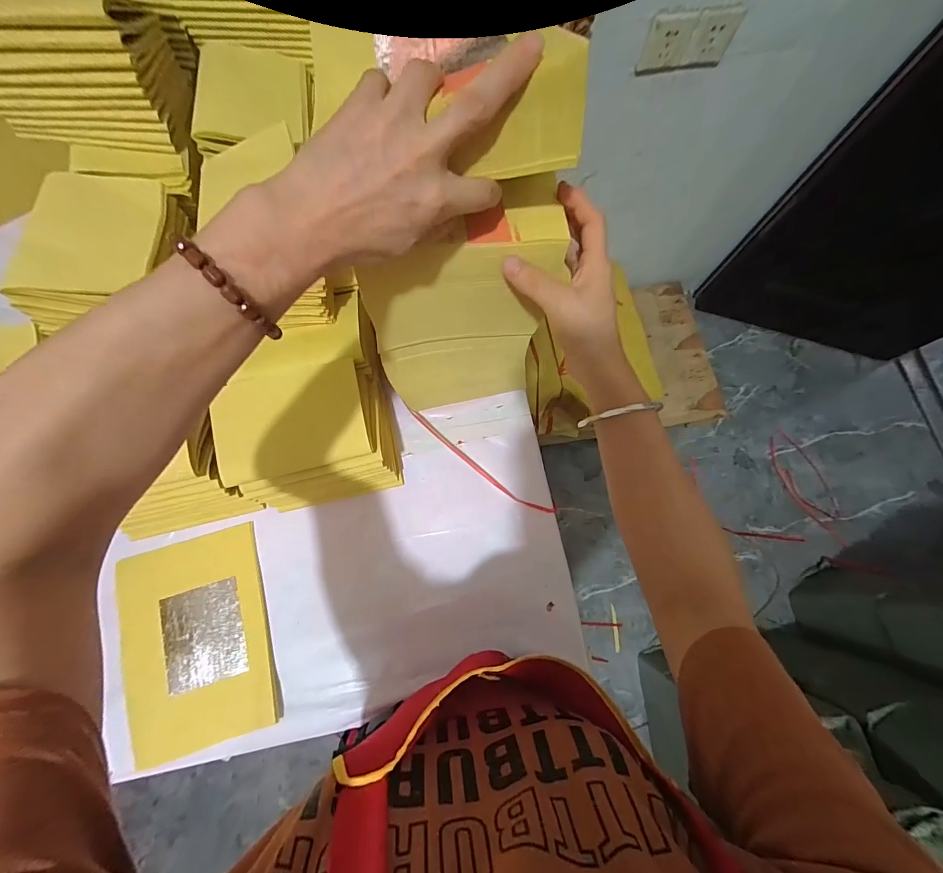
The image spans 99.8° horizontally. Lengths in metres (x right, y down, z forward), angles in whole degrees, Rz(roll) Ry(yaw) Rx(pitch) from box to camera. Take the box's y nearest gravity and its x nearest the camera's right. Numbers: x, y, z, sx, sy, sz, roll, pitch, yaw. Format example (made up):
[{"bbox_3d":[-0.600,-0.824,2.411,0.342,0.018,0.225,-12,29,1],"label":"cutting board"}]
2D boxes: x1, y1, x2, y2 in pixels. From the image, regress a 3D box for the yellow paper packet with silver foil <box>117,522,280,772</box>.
[{"bbox_3d":[-0.317,0.232,0.460,0.155,0.013,0.220,-17,75,-6],"label":"yellow paper packet with silver foil"}]

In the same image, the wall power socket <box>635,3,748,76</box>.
[{"bbox_3d":[0.405,-0.735,0.739,0.170,0.095,0.023,-12,75,-4],"label":"wall power socket"}]

